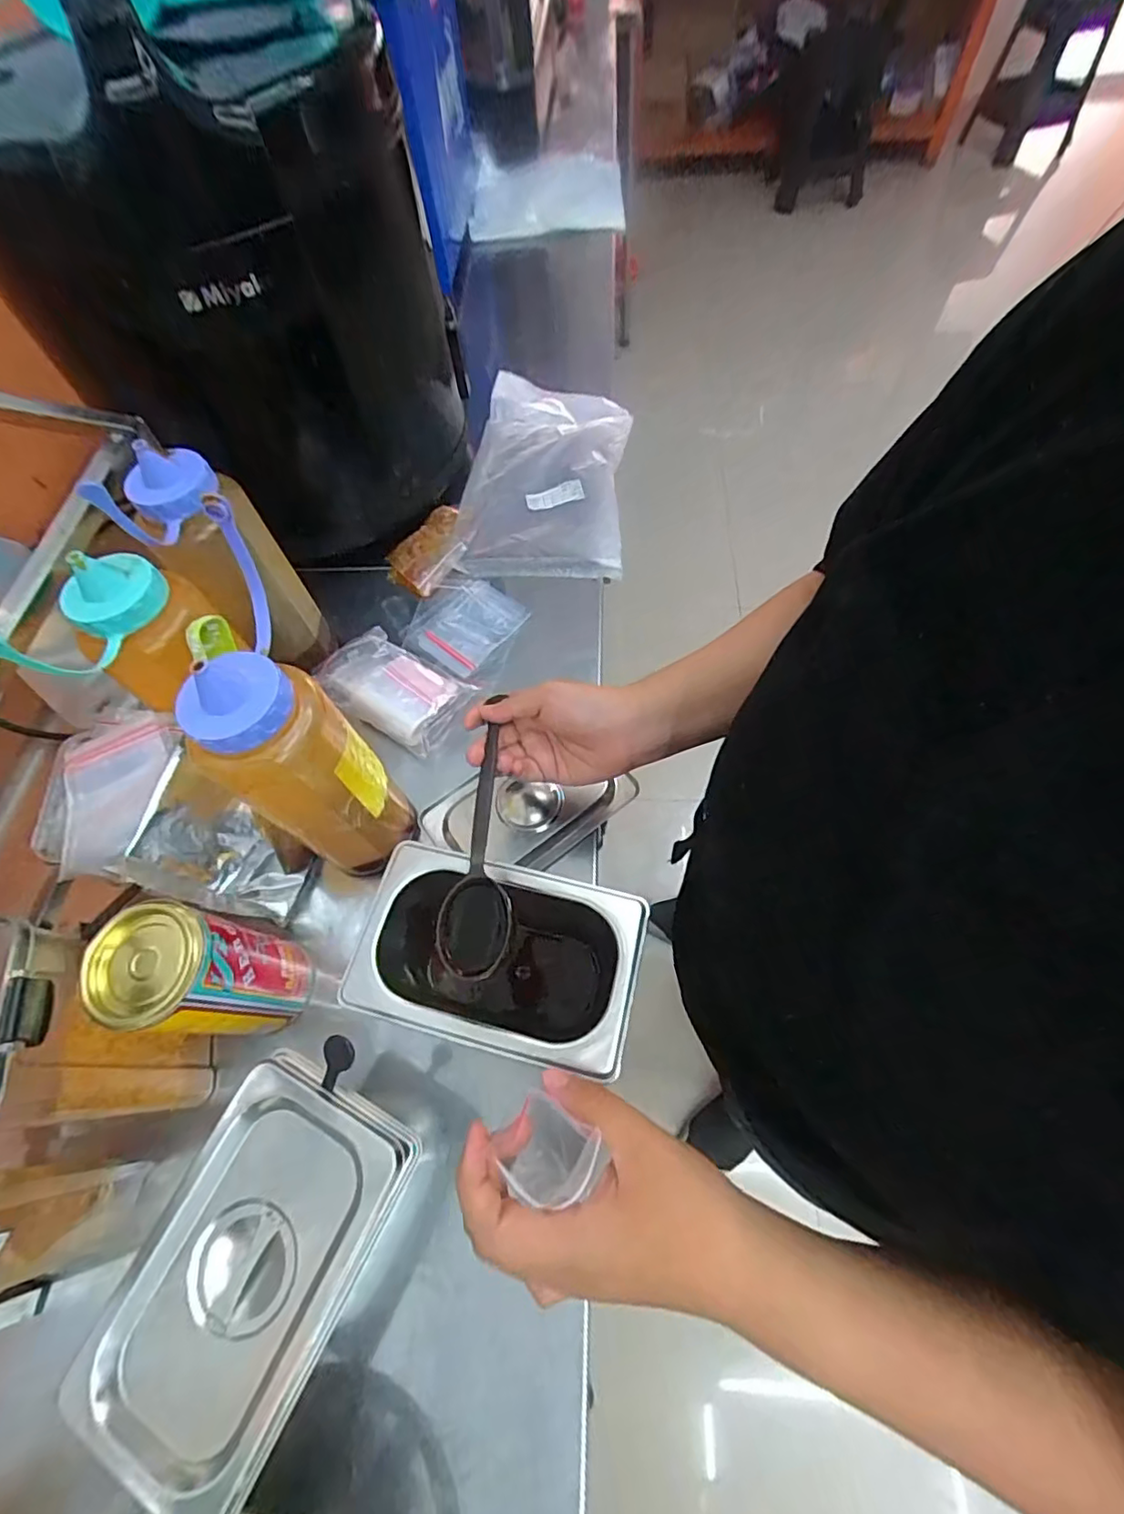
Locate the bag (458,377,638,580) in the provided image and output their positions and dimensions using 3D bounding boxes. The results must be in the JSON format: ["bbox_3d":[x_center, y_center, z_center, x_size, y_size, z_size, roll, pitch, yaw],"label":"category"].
[{"bbox_3d":[-0.016,-0.340,0.690,0.178,0.035,0.311,4,63,6],"label":"bag"}]

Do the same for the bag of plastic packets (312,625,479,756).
[{"bbox_3d":[-0.165,-0.070,0.564,0.143,0.028,0.084,29,68,17],"label":"bag of plastic packets"}]

